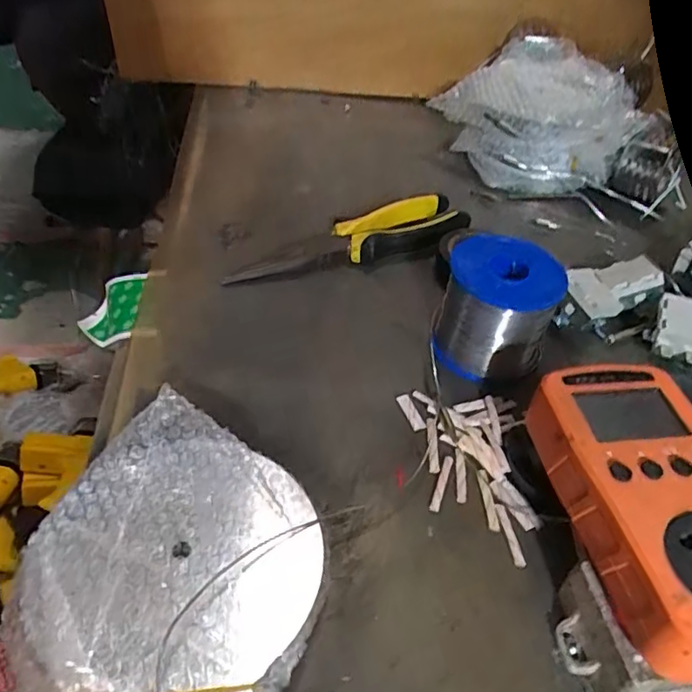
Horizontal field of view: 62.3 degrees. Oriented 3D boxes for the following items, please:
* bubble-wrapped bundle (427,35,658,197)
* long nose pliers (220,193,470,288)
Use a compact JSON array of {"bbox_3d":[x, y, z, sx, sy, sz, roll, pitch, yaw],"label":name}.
[{"bbox_3d":[0.181,-0.221,0.551,0.189,0.069,0.176,4,45,-2],"label":"bubble-wrapped bundle"},{"bbox_3d":[0.003,-0.082,0.427,0.189,0.015,0.052,-11,48,-16],"label":"long nose pliers"}]

